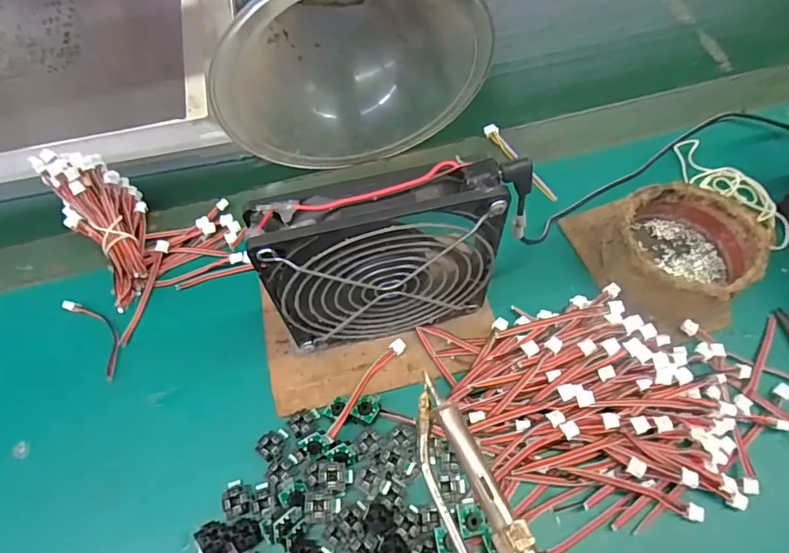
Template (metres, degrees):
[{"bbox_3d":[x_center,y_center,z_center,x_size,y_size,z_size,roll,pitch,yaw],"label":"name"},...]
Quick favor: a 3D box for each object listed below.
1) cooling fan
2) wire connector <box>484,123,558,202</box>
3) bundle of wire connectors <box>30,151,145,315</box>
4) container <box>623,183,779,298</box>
[{"bbox_3d":[-0.001,-0.003,0.269,0.124,0.130,0.026,-12,61,-4],"label":"cooling fan"},{"bbox_3d":[0.098,-0.088,0.389,0.011,0.010,0.086,-28,62,-13],"label":"wire connector"},{"bbox_3d":[-0.199,-0.038,0.348,0.047,0.032,0.117,-27,87,-13],"label":"bundle of wire connectors"},{"bbox_3d":[0.182,-0.017,0.318,0.079,0.042,0.079,-1,61,2],"label":"container"}]

